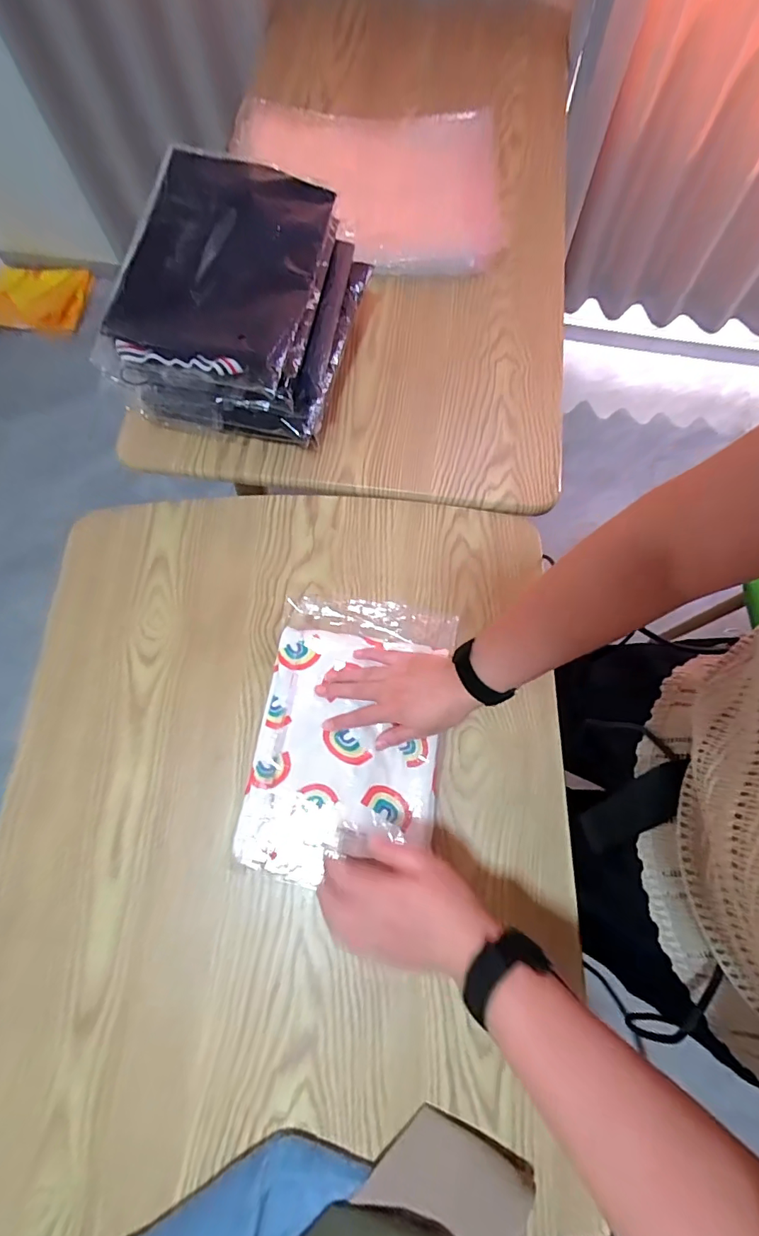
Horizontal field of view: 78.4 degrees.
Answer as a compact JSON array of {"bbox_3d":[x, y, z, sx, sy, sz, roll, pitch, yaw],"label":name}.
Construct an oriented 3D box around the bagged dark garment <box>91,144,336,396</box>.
[{"bbox_3d":[-0.175,-0.379,0.516,0.203,0.070,0.267,14,74,7],"label":"bagged dark garment"}]

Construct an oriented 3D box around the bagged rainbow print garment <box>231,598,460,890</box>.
[{"bbox_3d":[-0.031,0.116,0.491,0.190,0.029,0.282,8,73,4],"label":"bagged rainbow print garment"}]

